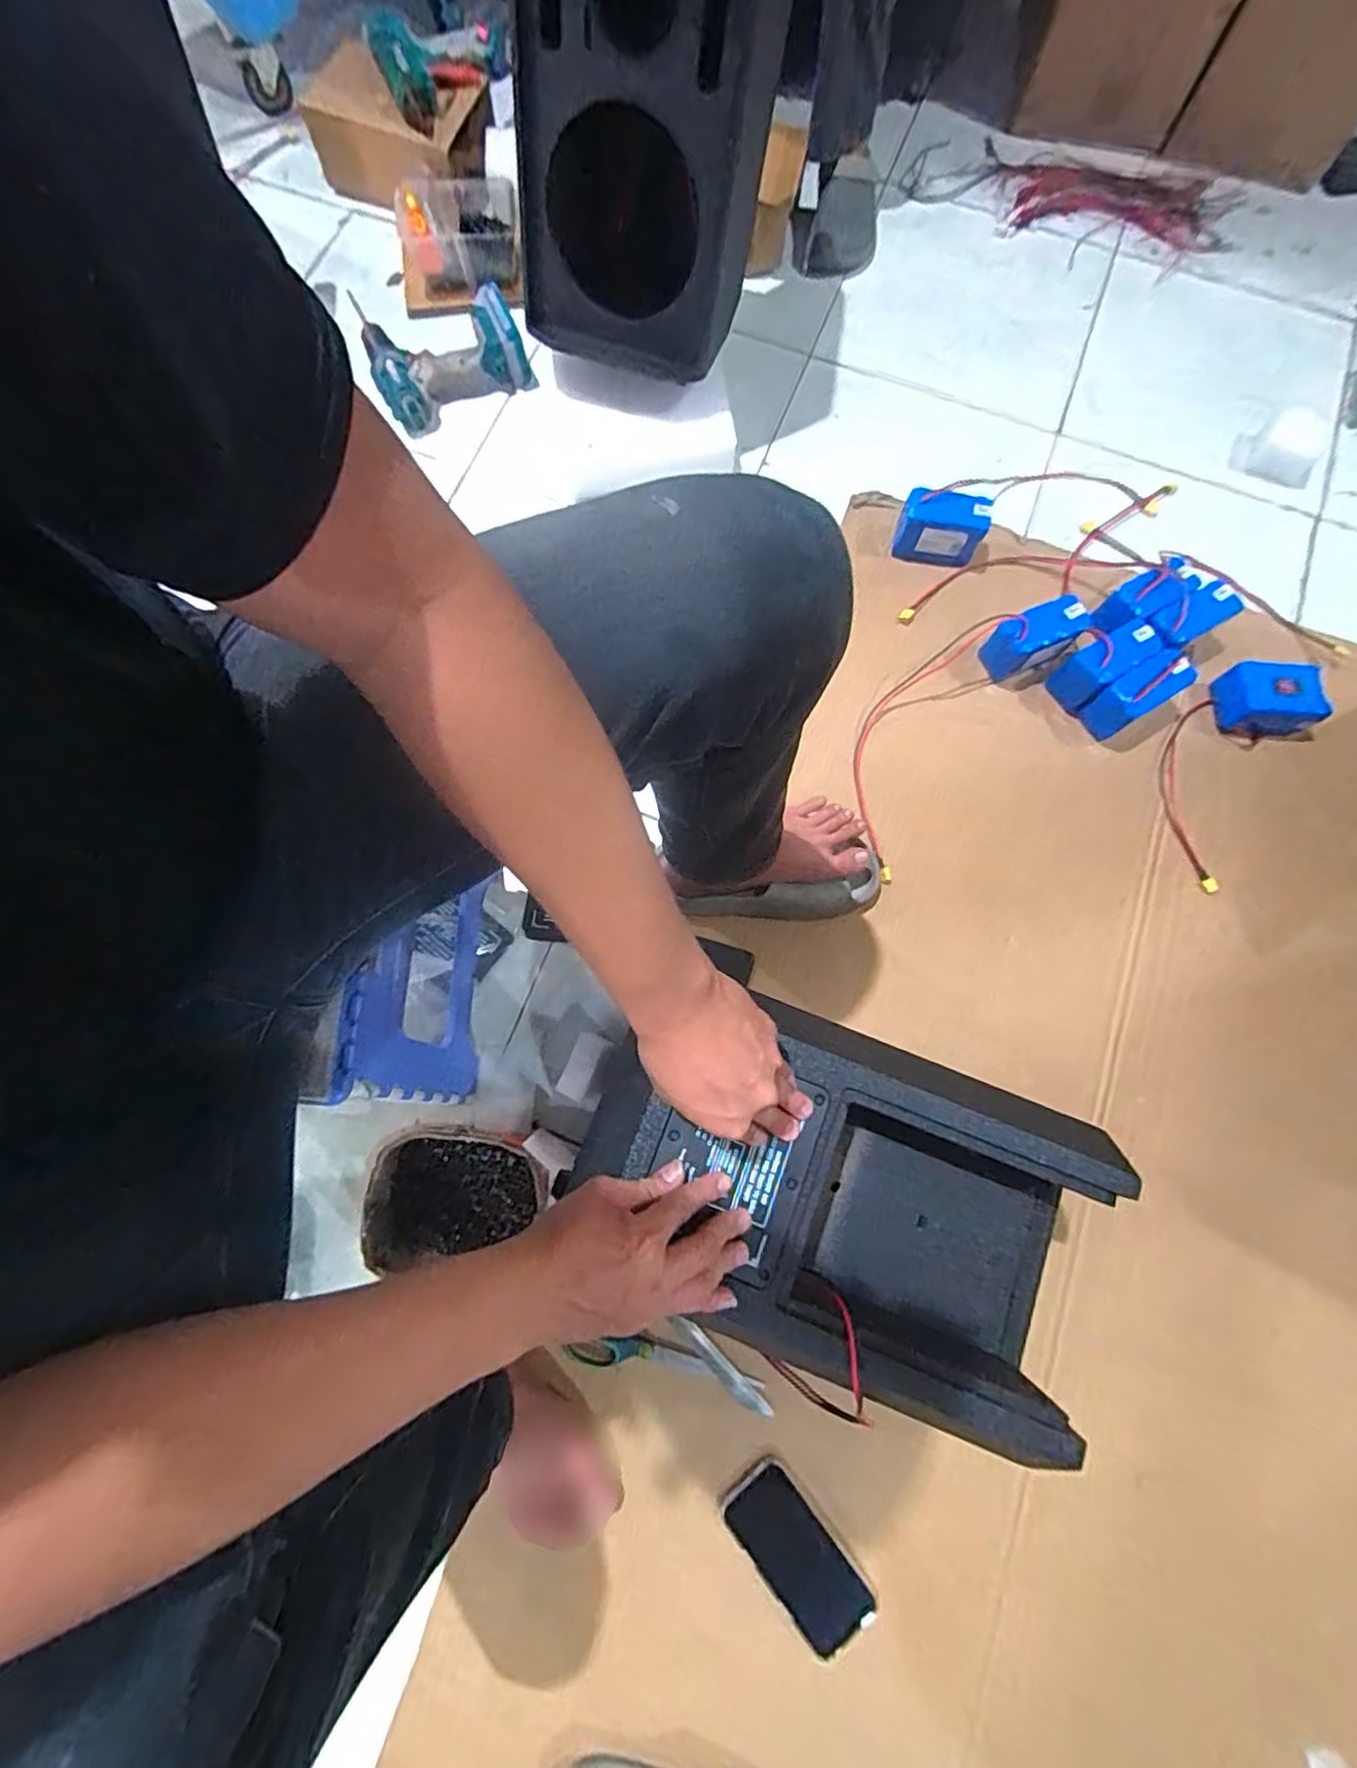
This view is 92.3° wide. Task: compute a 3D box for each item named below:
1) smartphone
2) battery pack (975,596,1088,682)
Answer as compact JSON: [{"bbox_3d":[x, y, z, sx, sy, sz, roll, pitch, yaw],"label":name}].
[{"bbox_3d":[0.121,0.681,0.660,0.082,0.017,0.174,-40,78,-8],"label":"smartphone"},{"bbox_3d":[0.468,-0.322,0.861,0.120,0.081,0.059,-27,79,-7],"label":"battery pack"}]

